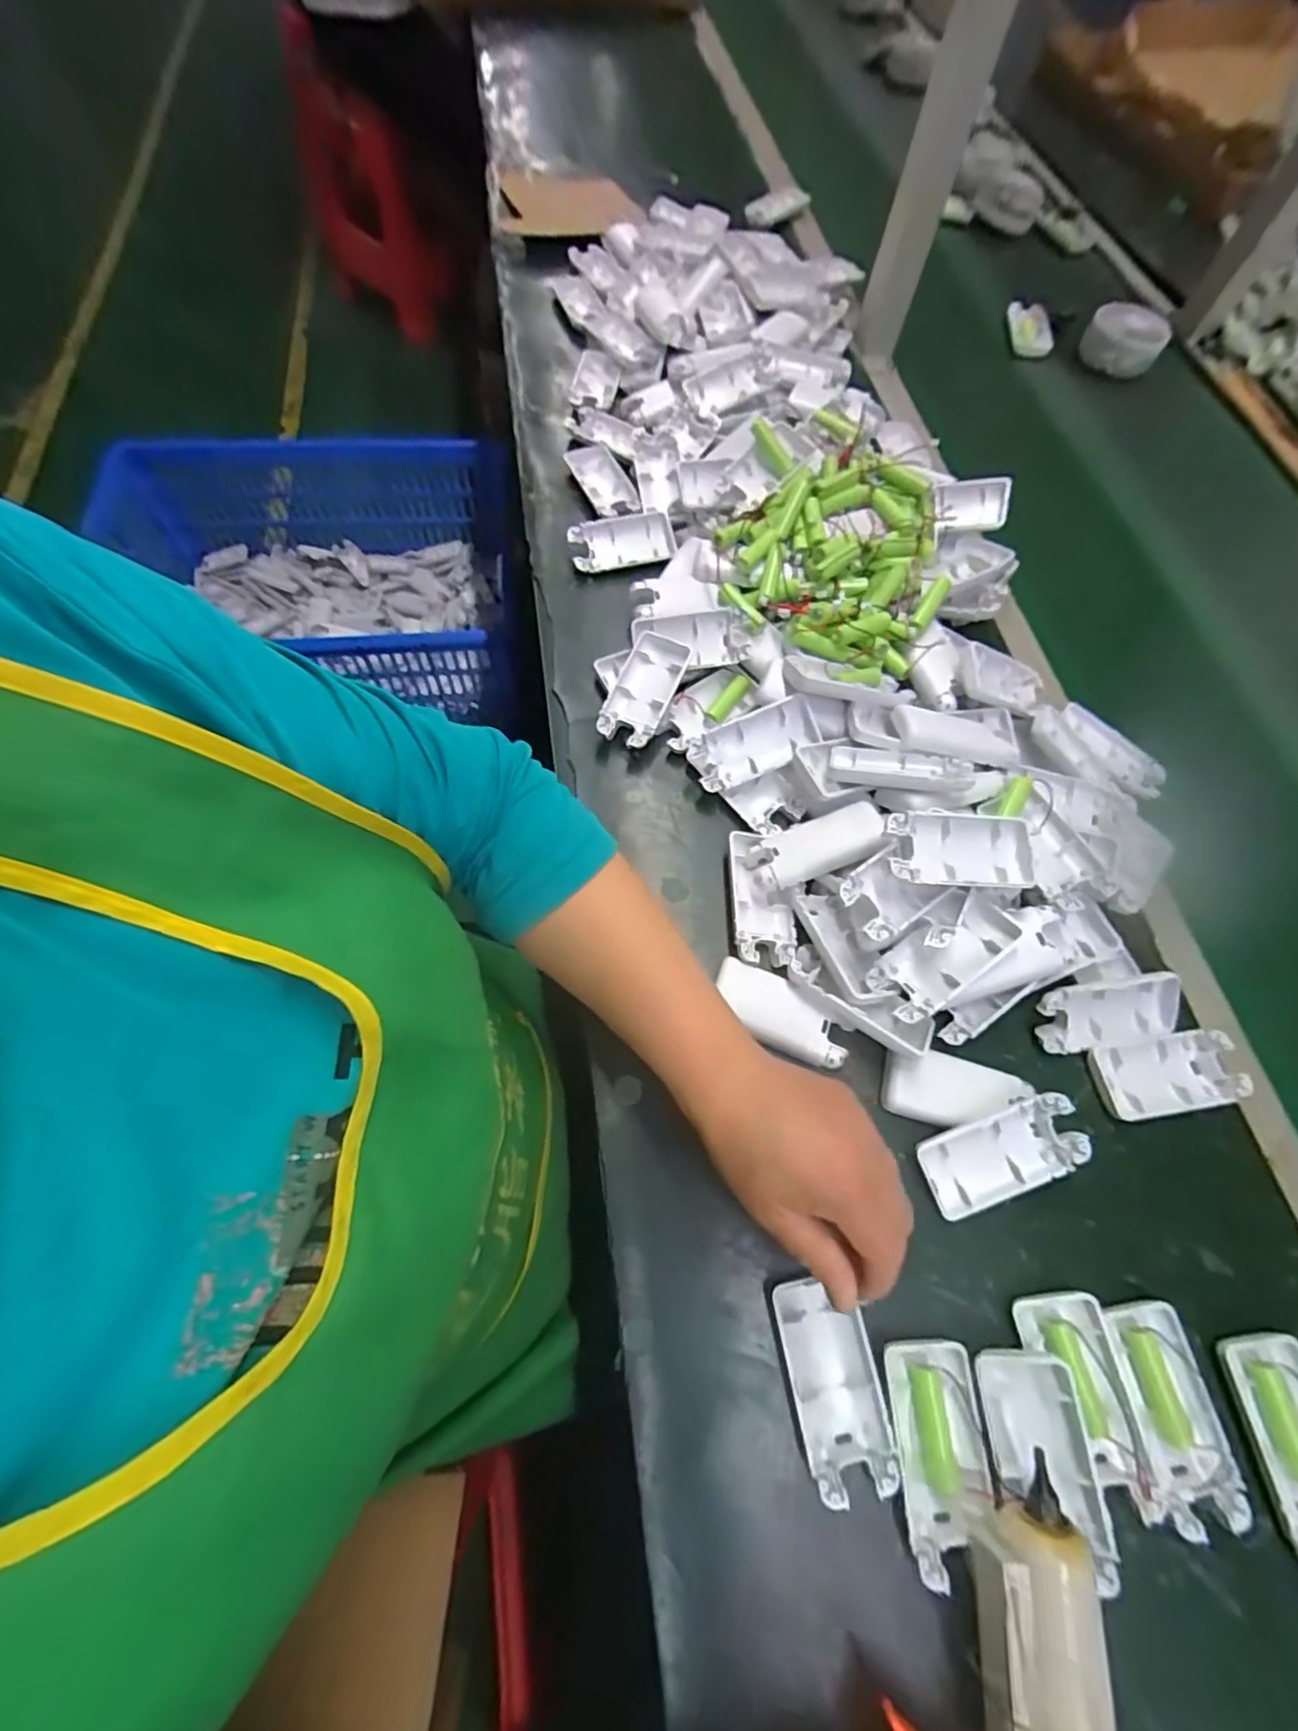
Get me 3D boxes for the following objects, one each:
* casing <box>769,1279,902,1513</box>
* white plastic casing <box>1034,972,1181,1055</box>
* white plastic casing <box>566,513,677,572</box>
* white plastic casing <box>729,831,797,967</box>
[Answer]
[{"bbox_3d":[0.097,0.274,0.341,0.047,0.015,0.092,-9,68,-7],"label":"casing"},{"bbox_3d":[0.300,0.095,0.422,0.095,0.016,0.045,-6,101,-6],"label":"white plastic casing"},{"bbox_3d":[-0.024,-0.290,0.582,0.093,0.020,0.054,-8,67,-8],"label":"white plastic casing"},{"bbox_3d":[0.079,0.020,0.438,0.040,0.016,0.091,0,67,-3],"label":"white plastic casing"}]

